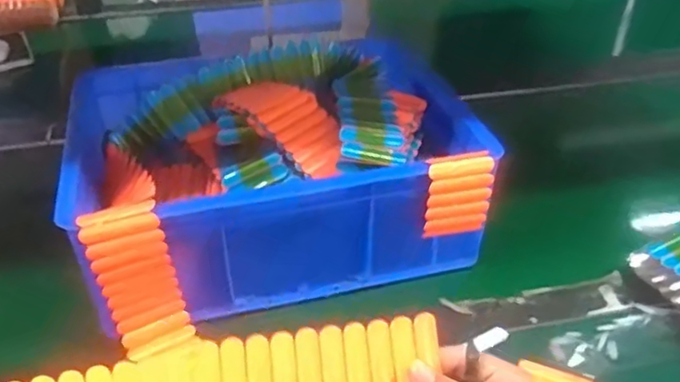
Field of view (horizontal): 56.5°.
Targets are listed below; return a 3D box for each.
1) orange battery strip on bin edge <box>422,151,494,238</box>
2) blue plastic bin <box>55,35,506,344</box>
[{"bbox_3d":[0.112,0.005,0.604,0.063,0.088,0.014,-7,38,-10],"label":"orange battery strip on bin edge"},{"bbox_3d":[-0.069,-0.030,0.708,0.382,0.141,0.304,-10,38,-14],"label":"blue plastic bin"}]

